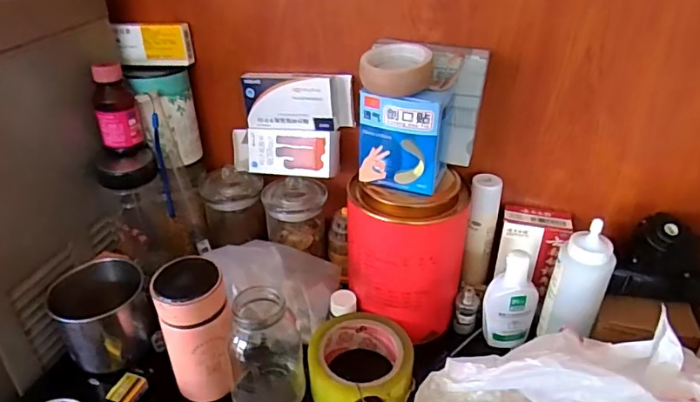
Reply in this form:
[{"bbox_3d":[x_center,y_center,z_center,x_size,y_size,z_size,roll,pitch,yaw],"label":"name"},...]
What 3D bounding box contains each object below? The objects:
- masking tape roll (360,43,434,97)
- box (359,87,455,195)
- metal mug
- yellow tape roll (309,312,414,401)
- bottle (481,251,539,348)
[{"bbox_3d":[0.042,-0.120,0.463,0.062,0.032,0.062,0,32,0],"label":"masking tape roll"},{"bbox_3d":[0.053,-0.065,0.498,0.080,0.095,0.059,9,33,15],"label":"box"},{"bbox_3d":[-0.262,0.120,0.551,0.084,0.100,0.080,-10,33,-15],"label":"metal mug"},{"bbox_3d":[0.010,0.171,0.516,0.104,0.052,0.117,4,32,7],"label":"yellow tape roll"},{"bbox_3d":[0.172,0.108,0.546,0.053,0.108,0.026,7,32,12],"label":"bottle"}]

